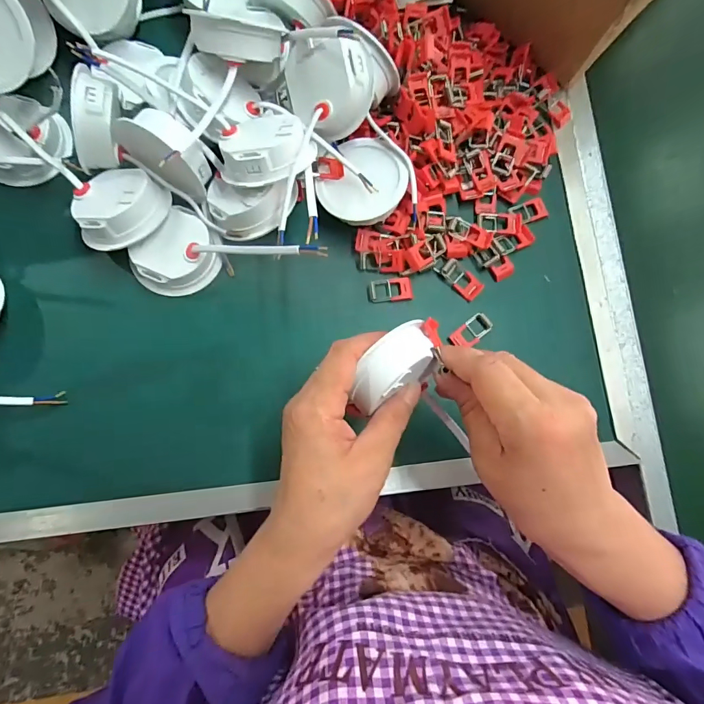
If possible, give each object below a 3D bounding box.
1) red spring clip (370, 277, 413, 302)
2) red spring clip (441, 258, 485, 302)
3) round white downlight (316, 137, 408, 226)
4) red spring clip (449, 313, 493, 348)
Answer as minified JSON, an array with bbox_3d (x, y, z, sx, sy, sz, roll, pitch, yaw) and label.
[{"bbox_3d":[0.033,-0.051,0.345,0.034,0.005,0.019,-7,82,-6],"label":"red spring clip"},{"bbox_3d":[0.092,-0.061,0.350,0.037,0.007,0.020,43,81,2],"label":"red spring clip"},{"bbox_3d":[0.006,-0.135,0.332,0.067,0.022,0.066,1,81,-5],"label":"round white downlight"},{"bbox_3d":[0.098,-0.016,0.344,0.036,0.006,0.018,-37,86,-9],"label":"red spring clip"}]

